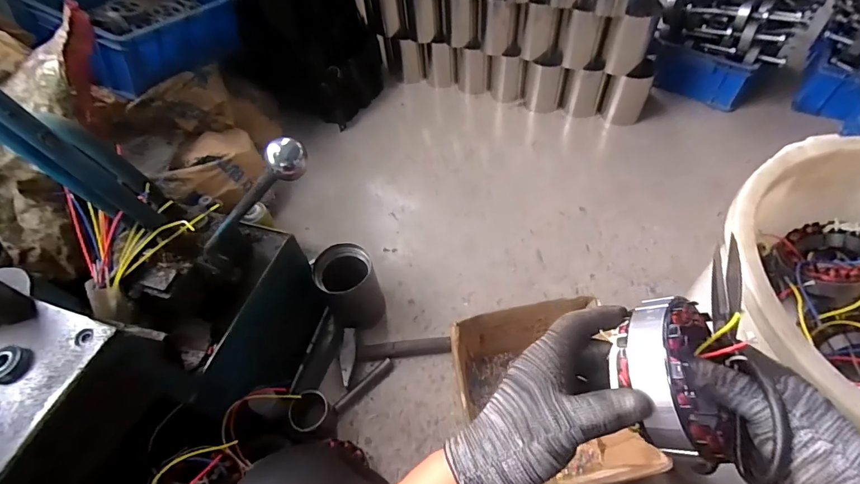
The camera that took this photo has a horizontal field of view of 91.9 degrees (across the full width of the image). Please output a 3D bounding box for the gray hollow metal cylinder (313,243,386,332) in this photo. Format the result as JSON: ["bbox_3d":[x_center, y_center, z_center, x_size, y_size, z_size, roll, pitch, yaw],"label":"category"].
[{"bbox_3d":[-0.169,0.106,0.899,0.120,0.177,0.123,-3,54,4],"label":"gray hollow metal cylinder"}]

